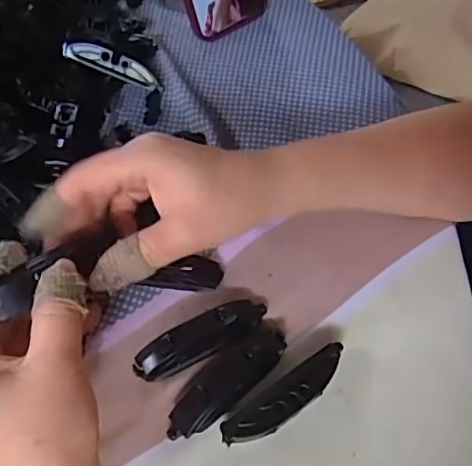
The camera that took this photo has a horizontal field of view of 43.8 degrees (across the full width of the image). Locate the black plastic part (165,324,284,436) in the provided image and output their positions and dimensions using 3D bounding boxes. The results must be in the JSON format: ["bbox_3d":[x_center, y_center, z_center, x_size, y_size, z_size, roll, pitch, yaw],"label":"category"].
[{"bbox_3d":[-0.004,0.080,0.322,0.079,0.016,0.023,-34,58,-18],"label":"black plastic part"}]

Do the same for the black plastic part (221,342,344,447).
[{"bbox_3d":[0.028,0.089,0.316,0.078,0.016,0.020,-33,58,-18],"label":"black plastic part"}]

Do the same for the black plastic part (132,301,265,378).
[{"bbox_3d":[-0.020,0.059,0.335,0.079,0.022,0.021,-23,56,-11],"label":"black plastic part"}]

